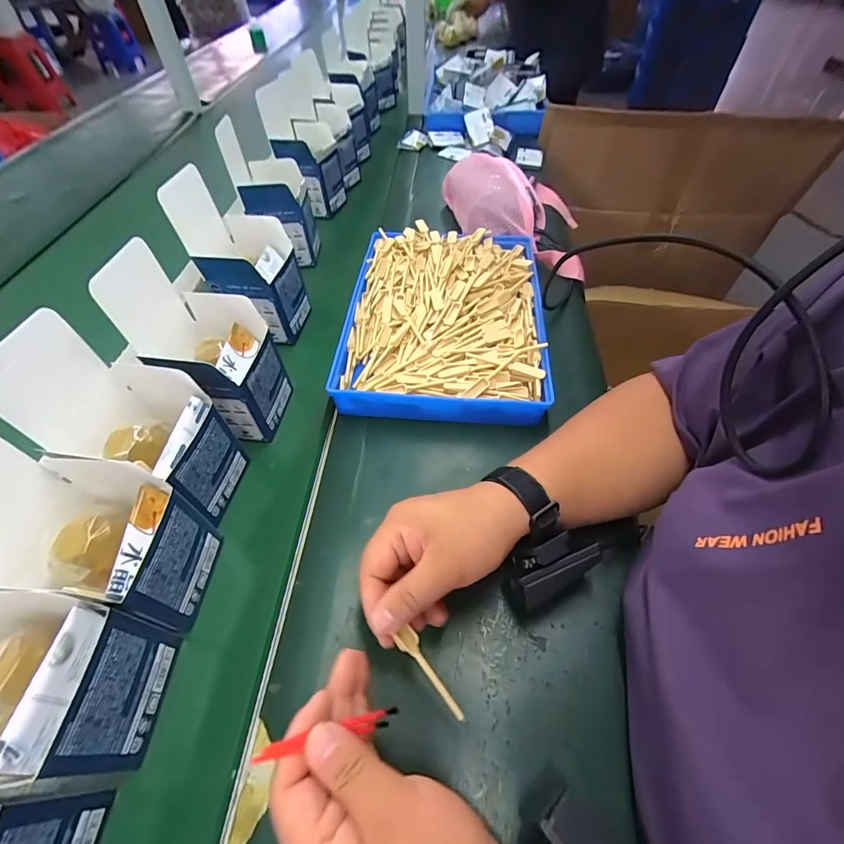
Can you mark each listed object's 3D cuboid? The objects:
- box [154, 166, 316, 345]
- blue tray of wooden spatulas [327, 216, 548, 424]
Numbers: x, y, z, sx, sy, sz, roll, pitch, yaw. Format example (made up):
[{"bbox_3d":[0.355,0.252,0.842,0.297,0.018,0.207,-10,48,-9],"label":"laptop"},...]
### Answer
[{"bbox_3d":[-0.204,-0.187,0.483,0.091,0.179,0.095,9,56,9],"label":"box"},{"bbox_3d":[0.028,-0.136,0.514,0.229,0.052,0.309,3,55,5],"label":"blue tray of wooden spatulas"}]

